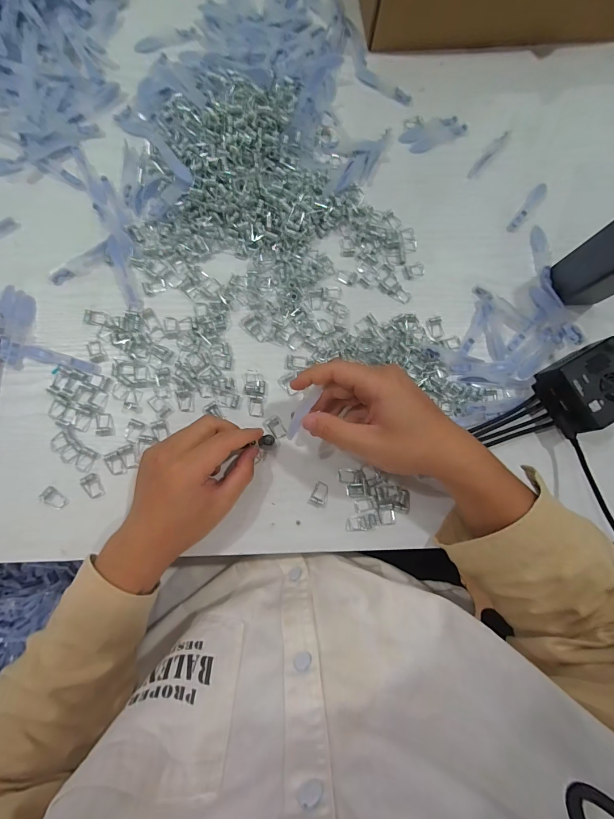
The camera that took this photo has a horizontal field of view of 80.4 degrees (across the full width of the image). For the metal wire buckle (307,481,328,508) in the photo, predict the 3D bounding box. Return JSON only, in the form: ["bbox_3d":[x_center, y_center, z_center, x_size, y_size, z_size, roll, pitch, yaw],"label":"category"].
[{"bbox_3d":[0.013,0.088,0.376,0.019,0.005,0.024,18,81,0],"label":"metal wire buckle"}]

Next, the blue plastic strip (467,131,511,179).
[{"bbox_3d":[0.226,-0.315,0.449,0.014,0.004,0.082,41,82,3],"label":"blue plastic strip"}]

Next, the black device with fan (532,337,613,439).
[{"bbox_3d":[0.294,-0.026,0.379,0.085,0.047,0.073,-27,84,-7],"label":"black device with fan"}]

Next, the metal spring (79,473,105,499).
[{"bbox_3d":[-0.212,0.076,0.361,0.016,0.004,0.025,-35,85,-7],"label":"metal spring"}]

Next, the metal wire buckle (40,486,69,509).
[{"bbox_3d":[-0.248,0.088,0.355,0.025,0.004,0.016,39,81,3],"label":"metal wire buckle"}]

